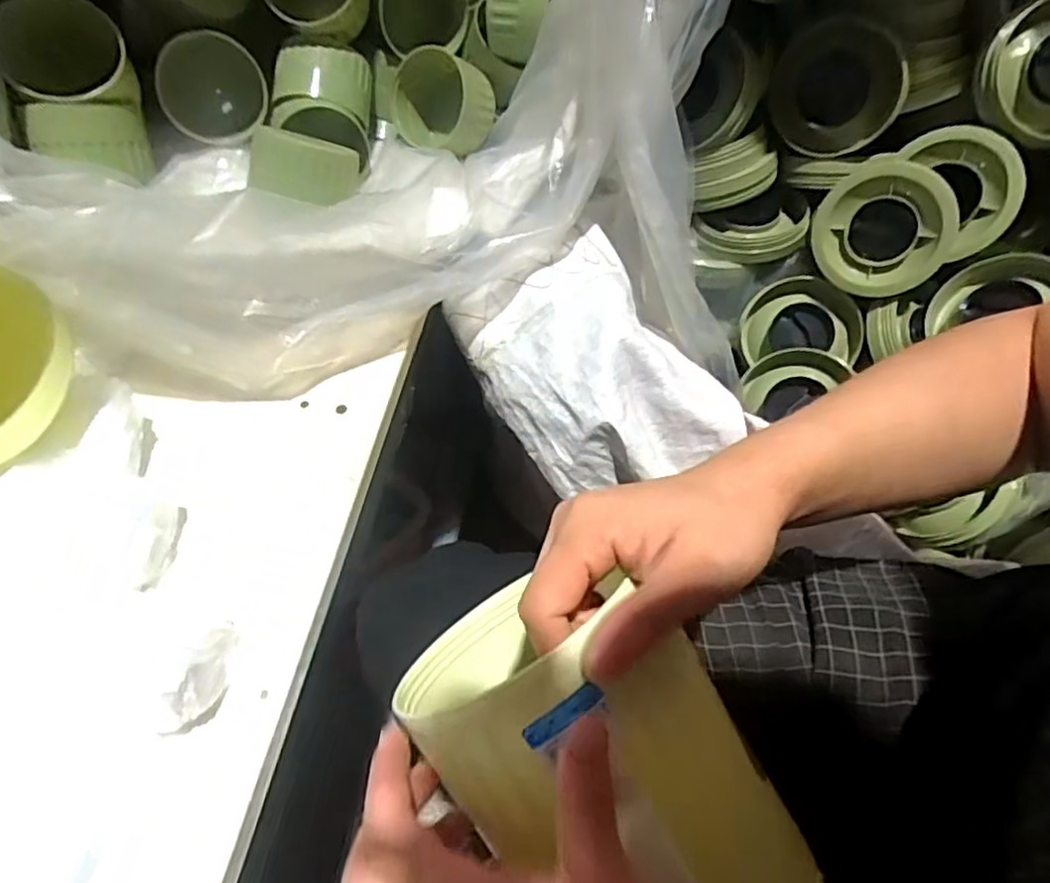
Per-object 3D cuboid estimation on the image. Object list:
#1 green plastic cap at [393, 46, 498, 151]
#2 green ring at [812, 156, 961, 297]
[{"bbox_3d":[-0.088,-0.360,0.694,0.112,0.093,0.076,-4,56,-3],"label":"green plastic cap"},{"bbox_3d":[0.388,-0.231,0.702,0.136,0.137,0.026,0,14,22],"label":"green ring"}]

